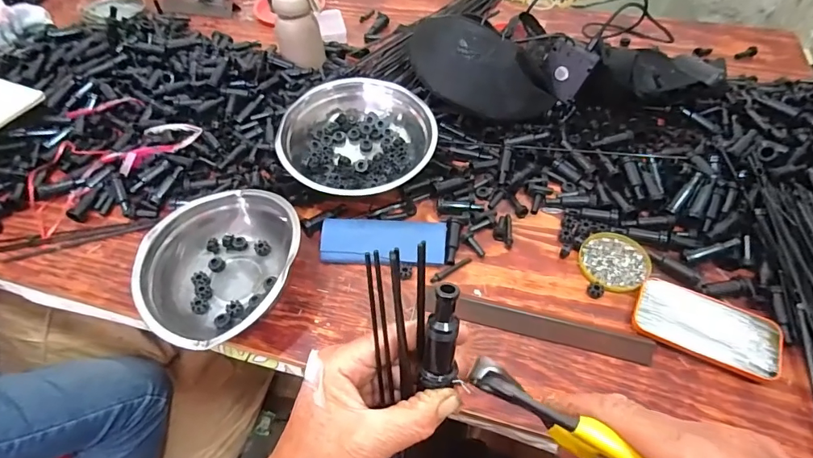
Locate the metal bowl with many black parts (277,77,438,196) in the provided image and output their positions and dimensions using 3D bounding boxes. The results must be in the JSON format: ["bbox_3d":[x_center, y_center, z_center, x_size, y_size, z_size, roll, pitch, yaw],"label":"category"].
[{"bbox_3d":[-0.071,-0.135,0.651,0.217,0.094,0.193,-8,52,-5],"label":"metal bowl with many black parts"}]

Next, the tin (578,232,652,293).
[{"bbox_3d":[0.263,0.041,0.571,0.081,0.010,0.085,-1,52,1],"label":"tin"}]

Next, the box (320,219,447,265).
[{"bbox_3d":[-0.030,0.016,0.589,0.159,0.020,0.071,0,52,2],"label":"box"}]

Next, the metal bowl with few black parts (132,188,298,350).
[{"bbox_3d":[-0.220,0.044,0.546,0.189,0.063,0.192,-1,52,1],"label":"metal bowl with few black parts"}]

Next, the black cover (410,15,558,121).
[{"bbox_3d":[0.116,-0.241,0.695,0.233,0.119,0.063,33,22,4],"label":"black cover"}]

